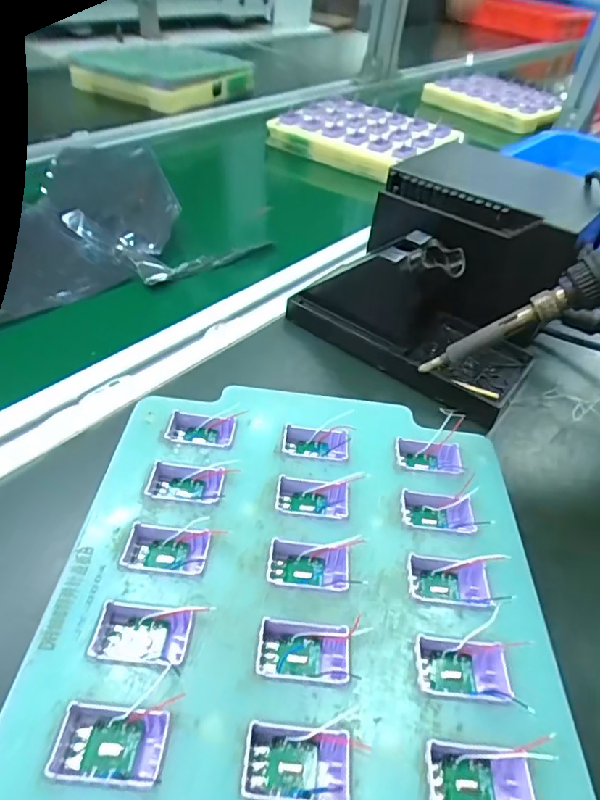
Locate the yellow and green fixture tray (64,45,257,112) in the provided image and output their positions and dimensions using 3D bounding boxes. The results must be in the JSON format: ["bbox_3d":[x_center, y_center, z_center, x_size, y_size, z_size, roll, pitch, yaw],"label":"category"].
[{"bbox_3d":[-0.178,-0.471,0.736,0.172,0.033,0.205,25,47,16],"label":"yellow and green fixture tray"}]

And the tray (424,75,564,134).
[{"bbox_3d":[0.319,-0.498,0.841,0.199,0.036,0.120,37,51,26],"label":"tray"}]

